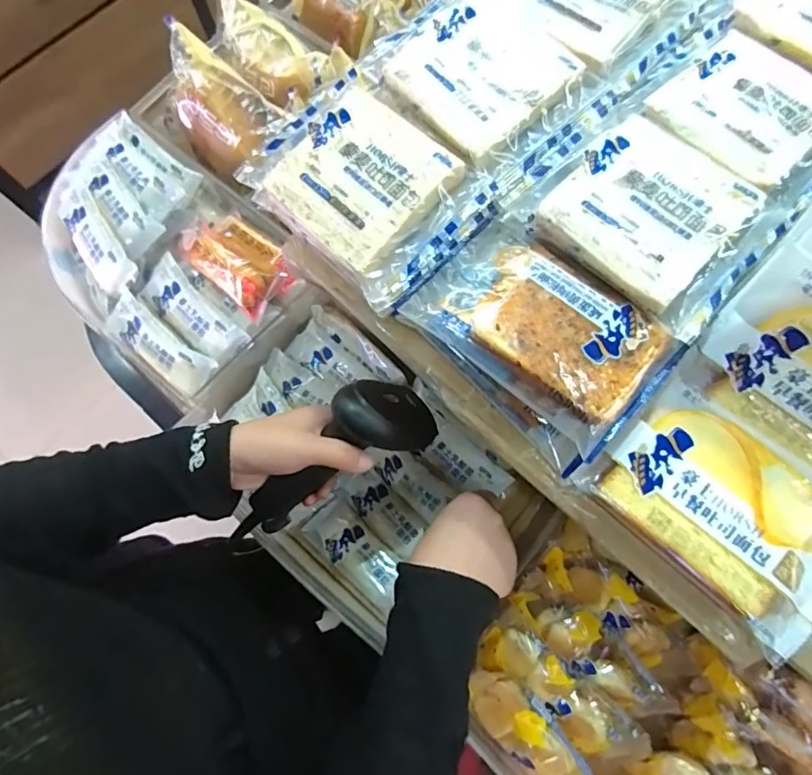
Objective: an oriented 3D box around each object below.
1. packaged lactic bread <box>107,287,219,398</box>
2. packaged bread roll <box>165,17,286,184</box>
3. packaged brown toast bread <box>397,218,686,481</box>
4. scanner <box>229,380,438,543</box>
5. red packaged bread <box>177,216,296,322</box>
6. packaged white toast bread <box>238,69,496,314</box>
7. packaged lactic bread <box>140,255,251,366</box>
[{"bbox_3d":[-0.236,-0.041,0.478,0.119,0.024,0.038,38,78,11],"label":"packaged lactic bread"},{"bbox_3d":[-0.200,-0.305,0.539,0.092,0.077,0.137,-31,75,-8],"label":"packaged bread roll"},{"bbox_3d":[0.084,-0.036,0.316,0.093,0.028,0.150,-43,77,-11],"label":"packaged brown toast bread"},{"bbox_3d":[-0.063,0.061,0.397,0.177,0.066,0.062,-37,75,5],"label":"scanner"},{"bbox_3d":[-0.161,-0.122,0.477,0.112,0.036,0.064,42,79,12],"label":"red packaged bread"},{"bbox_3d":[-0.029,-0.134,0.340,0.103,0.030,0.144,-44,77,-11],"label":"packaged white toast bread"},{"bbox_3d":[-0.204,-0.069,0.483,0.047,0.024,0.124,-43,77,-11],"label":"packaged lactic bread"}]

